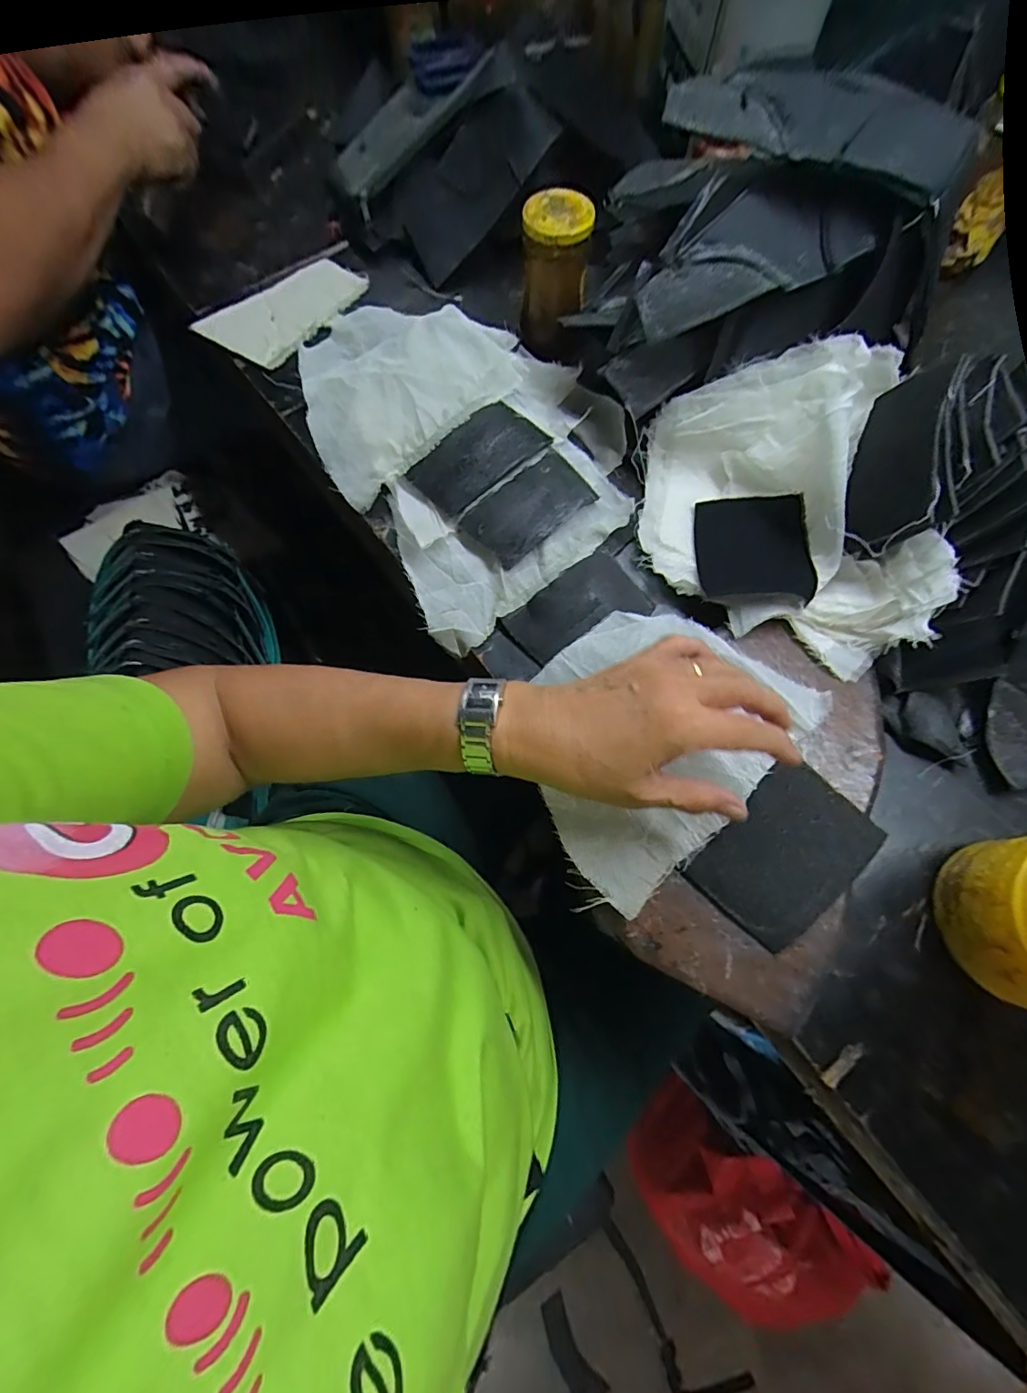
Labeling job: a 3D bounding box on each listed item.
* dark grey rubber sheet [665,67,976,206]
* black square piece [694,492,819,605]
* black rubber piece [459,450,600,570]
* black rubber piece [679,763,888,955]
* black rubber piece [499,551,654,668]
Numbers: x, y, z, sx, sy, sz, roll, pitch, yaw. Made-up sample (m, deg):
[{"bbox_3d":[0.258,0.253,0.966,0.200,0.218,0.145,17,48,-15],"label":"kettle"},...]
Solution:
[{"bbox_3d":[0.186,-0.355,0.319,0.181,0.031,0.036,23,72,9],"label":"dark grey rubber sheet"},{"bbox_3d":[0.182,-0.112,0.392,0.078,0.012,0.100,-2,61,14],"label":"black square piece"},{"bbox_3d":[0.014,-0.155,0.420,0.103,0.011,0.060,-37,74,-12],"label":"black rubber piece"},{"bbox_3d":[0.170,0.099,0.323,0.106,0.010,0.073,-43,75,-13],"label":"black rubber piece"},{"bbox_3d":[0.050,-0.068,0.402,0.105,0.015,0.060,-34,73,-11],"label":"black rubber piece"}]

